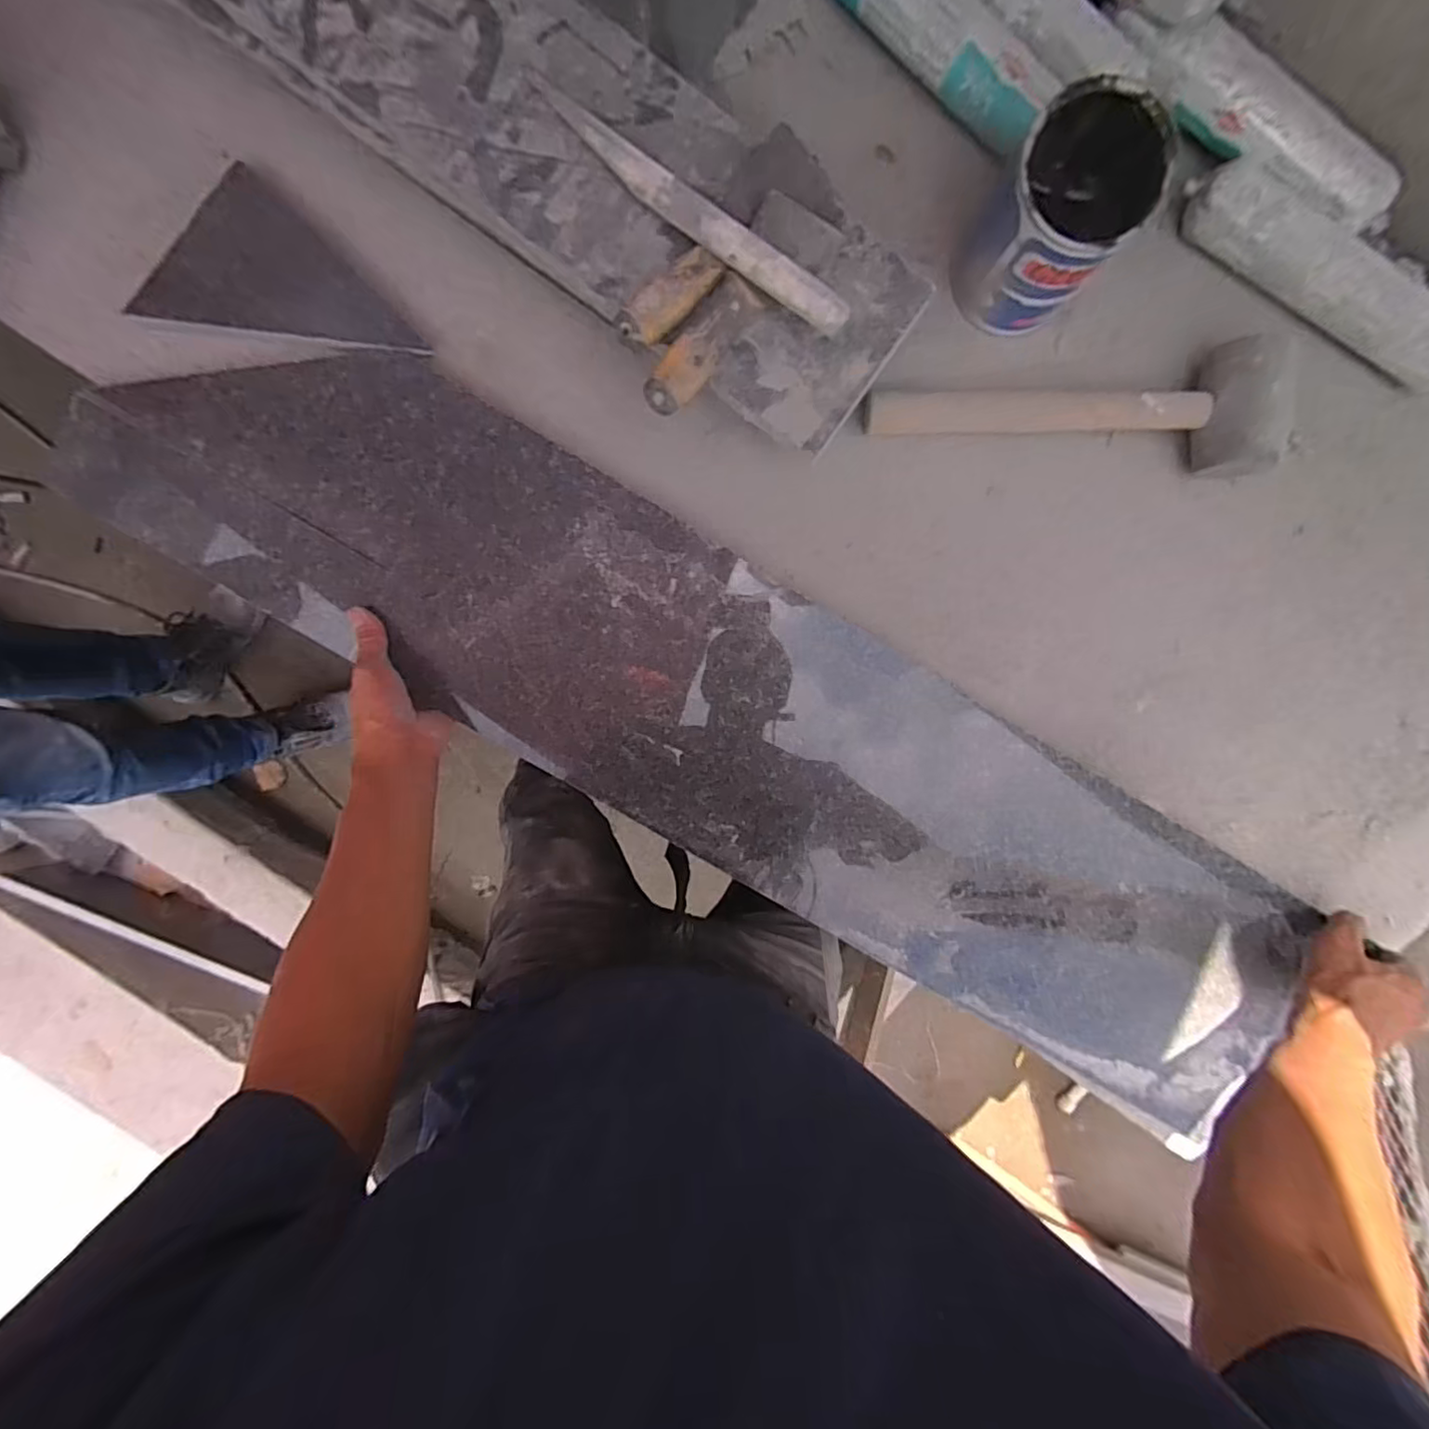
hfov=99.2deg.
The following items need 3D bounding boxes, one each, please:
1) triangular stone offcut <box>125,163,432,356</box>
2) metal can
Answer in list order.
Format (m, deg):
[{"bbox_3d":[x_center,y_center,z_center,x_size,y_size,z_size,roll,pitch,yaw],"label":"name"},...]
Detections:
[{"bbox_3d":[-0.363,-0.379,0.512,0.227,0.011,0.123,4,98,-7],"label":"triangular stone offcut"},{"bbox_3d":[0.245,-0.363,0.452,0.094,0.126,0.103,-1,99,-6],"label":"metal can"}]

